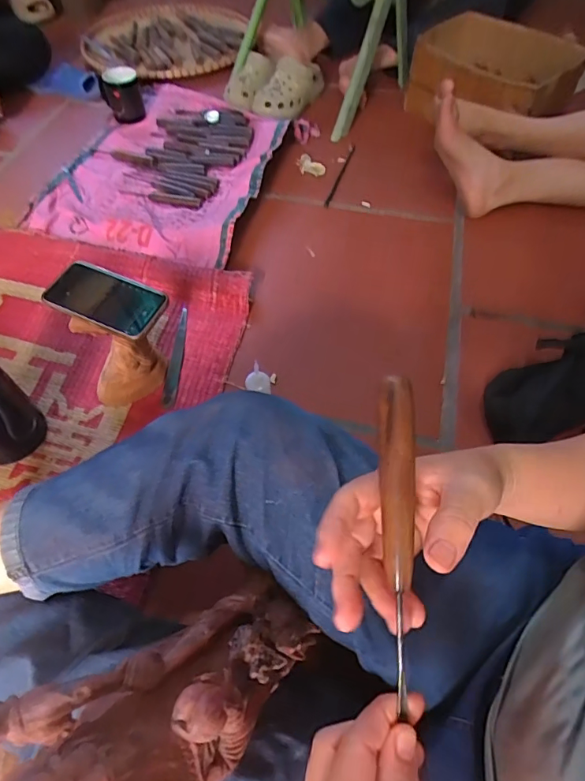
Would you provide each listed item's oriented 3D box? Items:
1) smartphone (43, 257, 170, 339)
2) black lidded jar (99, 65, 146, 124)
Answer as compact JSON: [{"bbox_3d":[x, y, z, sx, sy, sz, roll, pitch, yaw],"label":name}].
[{"bbox_3d":[-0.235,-0.117,0.586,0.148,0.015,0.075,20,59,14],"label":"smartphone"},{"bbox_3d":[-0.415,-0.723,1.125,0.082,0.096,0.093,-31,61,-18],"label":"black lidded jar"}]

